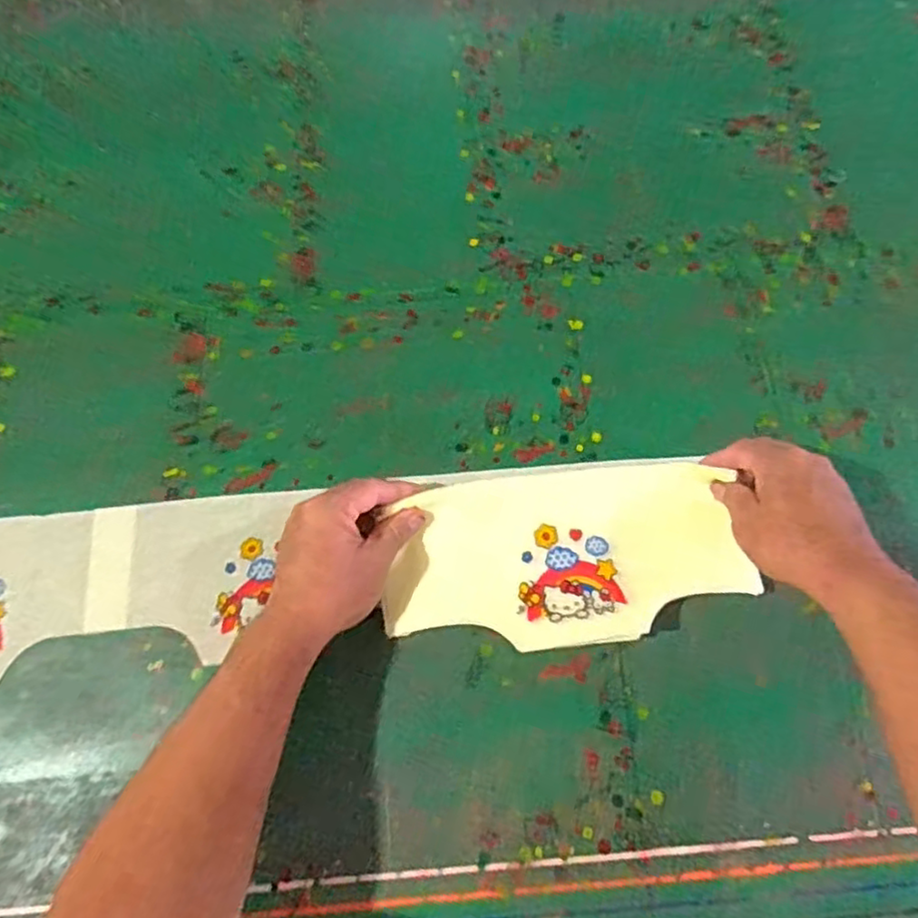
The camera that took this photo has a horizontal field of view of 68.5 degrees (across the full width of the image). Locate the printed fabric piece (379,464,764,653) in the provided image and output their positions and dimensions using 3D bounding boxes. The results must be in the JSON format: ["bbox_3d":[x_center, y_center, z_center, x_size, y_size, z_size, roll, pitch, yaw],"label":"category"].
[{"bbox_3d":[0.082,0.078,0.532,0.273,0.019,0.133,-8,69,0],"label":"printed fabric piece"}]

